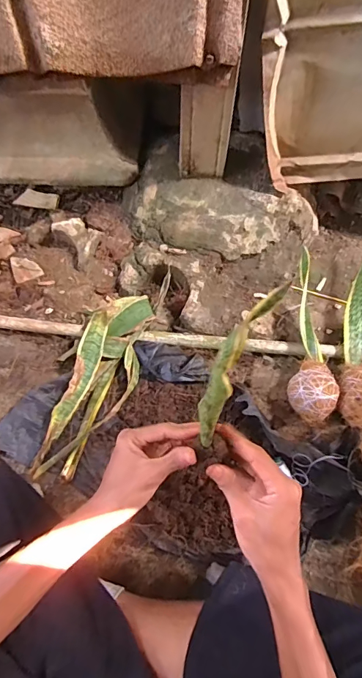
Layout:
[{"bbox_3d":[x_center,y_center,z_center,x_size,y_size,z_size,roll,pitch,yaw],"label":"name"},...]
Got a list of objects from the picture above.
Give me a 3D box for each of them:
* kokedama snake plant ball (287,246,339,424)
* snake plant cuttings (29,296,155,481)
[{"bbox_3d":[0.223,-0.007,0.689,0.071,0.071,0.296,9,71,2],"label":"kokedama snake plant ball"},{"bbox_3d":[-0.132,0.068,0.654,0.104,0.049,0.324,20,71,6],"label":"snake plant cuttings"}]

